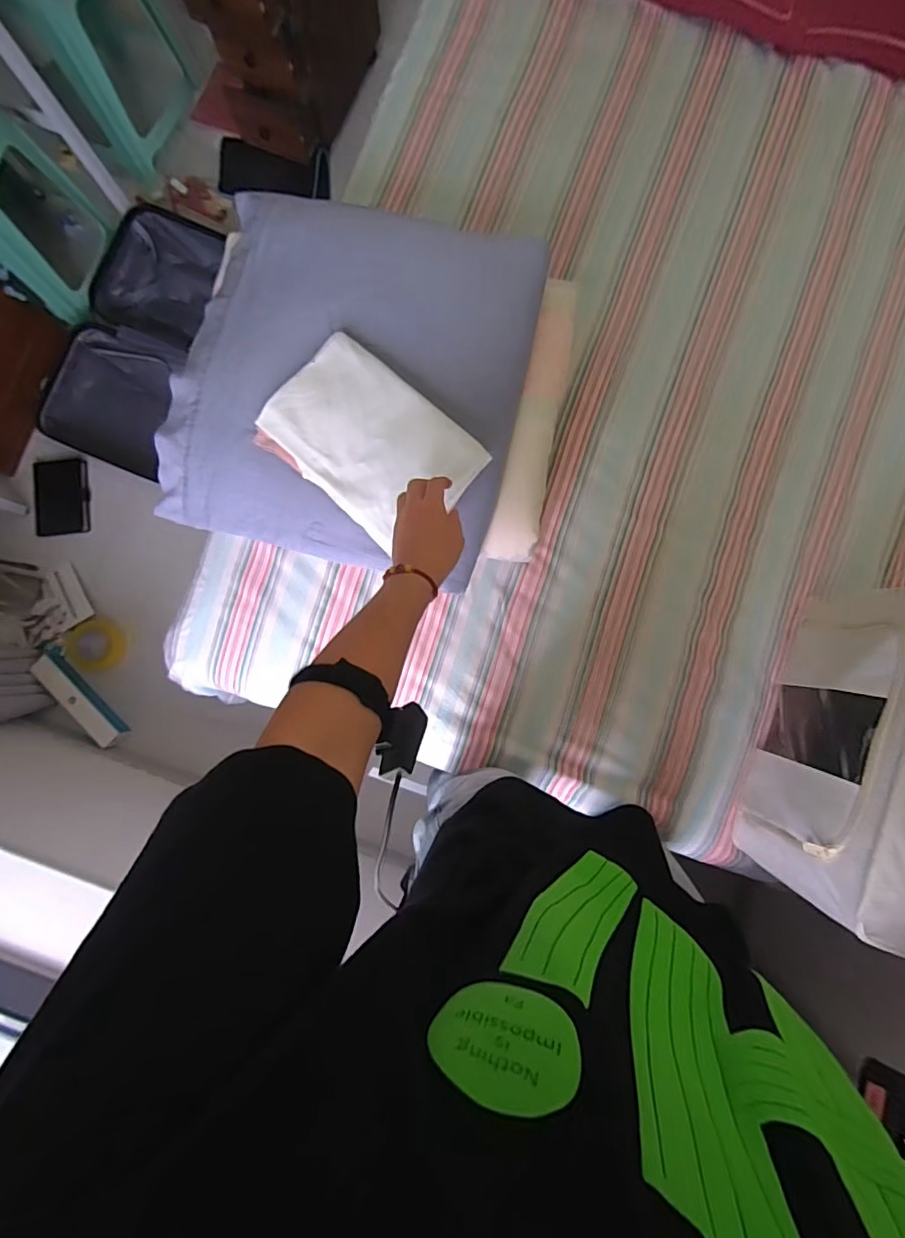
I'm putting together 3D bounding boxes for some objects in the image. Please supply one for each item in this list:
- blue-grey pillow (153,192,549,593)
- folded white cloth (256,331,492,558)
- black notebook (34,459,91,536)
[{"bbox_3d":[-0.150,-0.357,0.756,0.498,0.107,0.528,13,87,1],"label":"blue-grey pillow"},{"bbox_3d":[-0.114,-0.244,0.708,0.273,0.046,0.182,43,88,2],"label":"folded white cloth"},{"bbox_3d":[-1.143,-0.354,1.509,0.147,0.022,0.212,-3,93,-8],"label":"black notebook"}]

